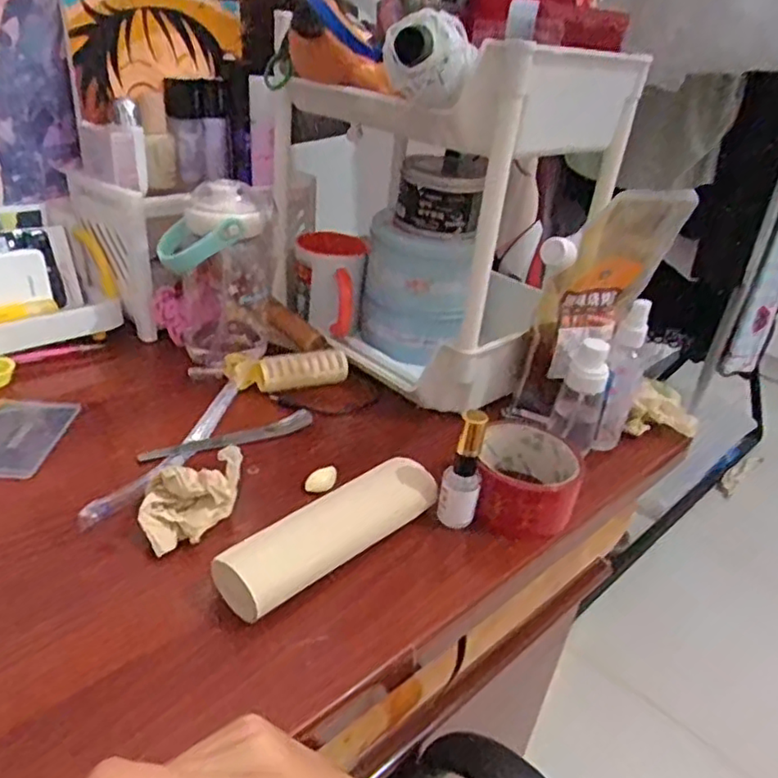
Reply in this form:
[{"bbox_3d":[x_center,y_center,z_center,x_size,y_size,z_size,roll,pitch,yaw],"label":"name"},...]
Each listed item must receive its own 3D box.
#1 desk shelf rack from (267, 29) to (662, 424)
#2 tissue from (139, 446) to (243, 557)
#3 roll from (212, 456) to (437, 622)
[{"bbox_3d":[0.043,-0.186,0.671,0.246,0.308,0.315,-16,37,-35],"label":"desk shelf rack"},{"bbox_3d":[-0.133,0.072,0.462,0.051,0.031,0.093,27,35,30],"label":"tissue"},{"bbox_3d":[-0.034,0.091,0.440,0.040,0.034,0.167,31,37,35],"label":"roll"}]

